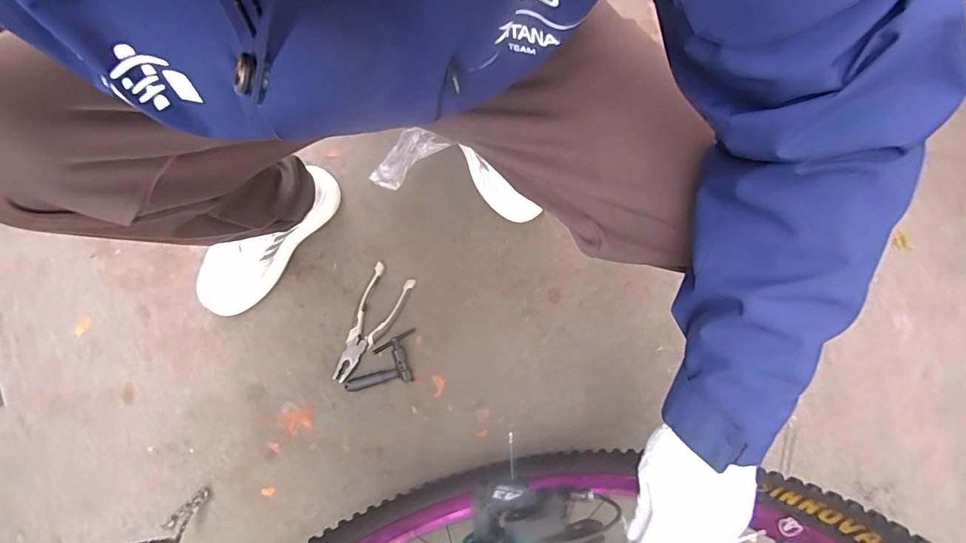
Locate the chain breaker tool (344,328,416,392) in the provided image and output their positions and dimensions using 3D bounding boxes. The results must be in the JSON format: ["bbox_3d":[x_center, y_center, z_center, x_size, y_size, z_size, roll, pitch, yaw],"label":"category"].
[{"bbox_3d":[-0.163,0.139,0.735,0.112,0.028,0.080,-9,78,-2],"label":"chain breaker tool"}]

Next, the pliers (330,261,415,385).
[{"bbox_3d":[-0.184,0.085,0.755,0.069,0.012,0.191,26,79,6],"label":"pliers"}]

